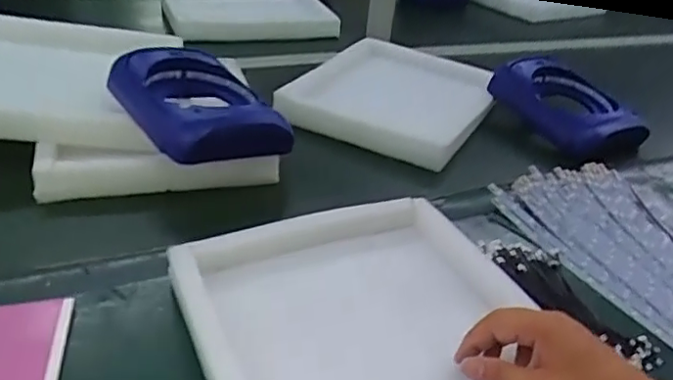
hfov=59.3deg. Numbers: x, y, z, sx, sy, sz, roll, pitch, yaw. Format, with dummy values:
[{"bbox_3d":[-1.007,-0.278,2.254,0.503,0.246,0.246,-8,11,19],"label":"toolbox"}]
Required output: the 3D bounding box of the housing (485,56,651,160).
[{"bbox_3d":[0.407,-0.153,1.026,0.187,0.089,0.232,-17,39,-33],"label":"housing"}]

